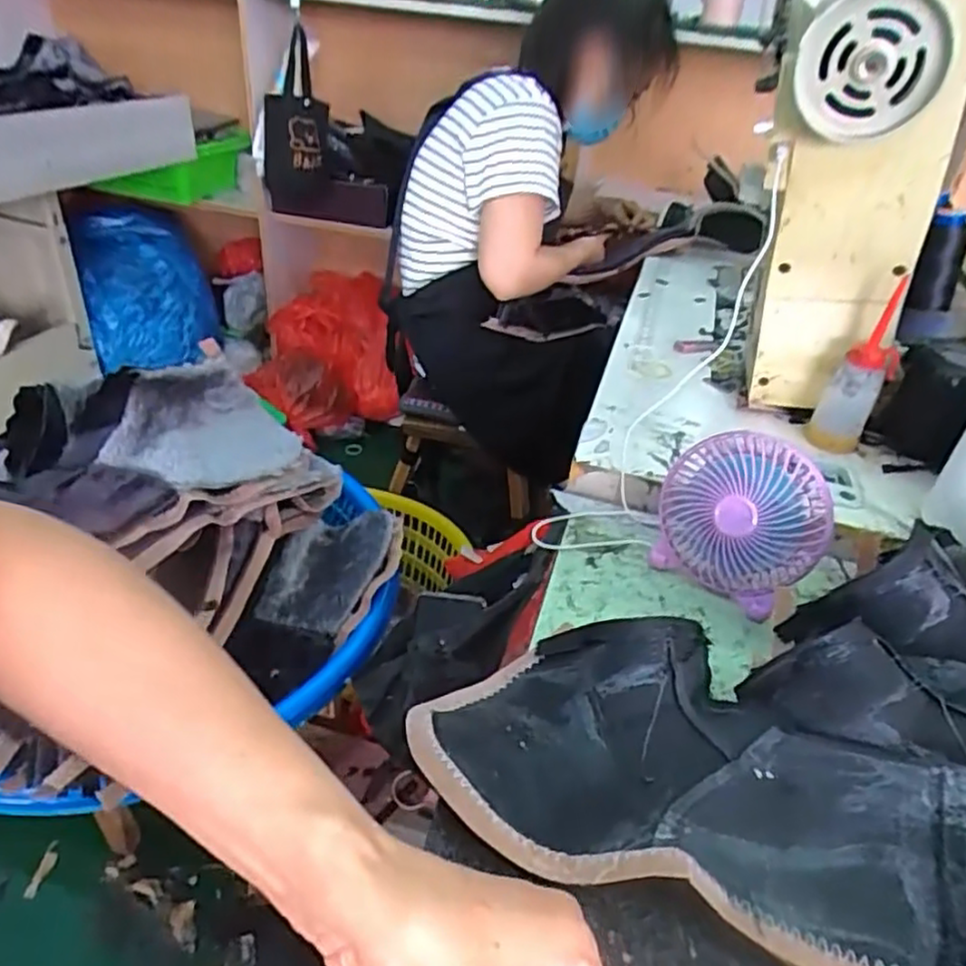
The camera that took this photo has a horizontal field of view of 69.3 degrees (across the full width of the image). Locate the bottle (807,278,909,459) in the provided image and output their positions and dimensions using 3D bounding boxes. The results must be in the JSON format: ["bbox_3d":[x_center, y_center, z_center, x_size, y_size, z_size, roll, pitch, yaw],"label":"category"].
[{"bbox_3d":[0.400,-0.115,0.740,0.055,0.156,0.060,24,39,24],"label":"bottle"}]

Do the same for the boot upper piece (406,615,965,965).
[{"bbox_3d":[0.154,0.174,0.366,0.404,0.053,0.171,12,33,34],"label":"boot upper piece"}]

